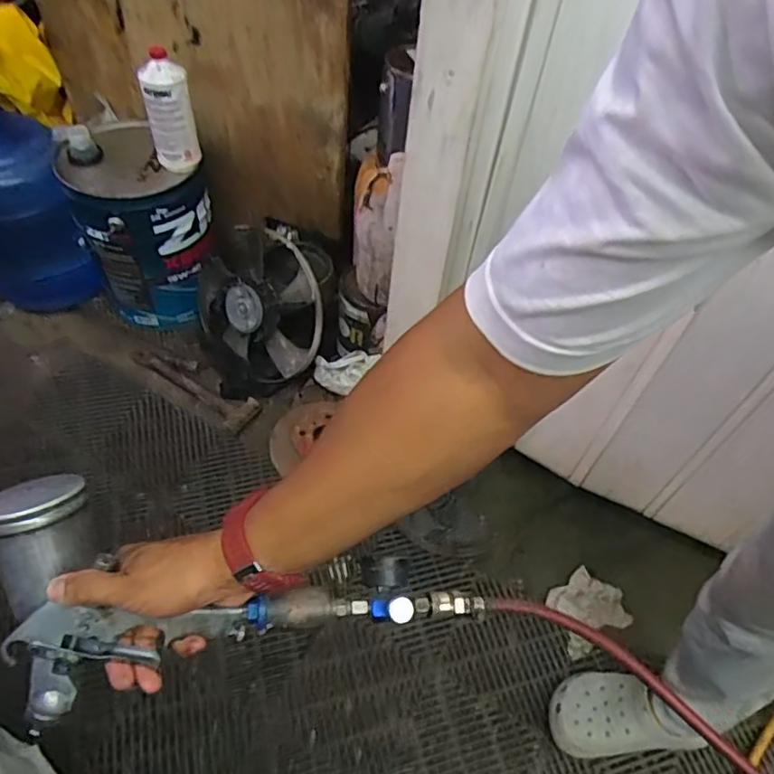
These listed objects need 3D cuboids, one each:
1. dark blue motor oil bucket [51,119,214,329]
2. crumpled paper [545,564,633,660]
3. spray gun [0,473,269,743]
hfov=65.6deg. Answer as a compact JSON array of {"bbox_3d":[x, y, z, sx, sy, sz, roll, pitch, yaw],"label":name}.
[{"bbox_3d":[-0.551,-0.367,1.384,0.266,0.392,0.309,-20,57,-20],"label":"dark blue motor oil bucket"},{"bbox_3d":[0.369,0.409,1.112,0.154,0.023,0.120,-23,58,-22],"label":"crumpled paper"},{"bbox_3d":[-0.211,0.146,0.485,0.185,0.090,0.185,-18,73,-13],"label":"spray gun"}]

